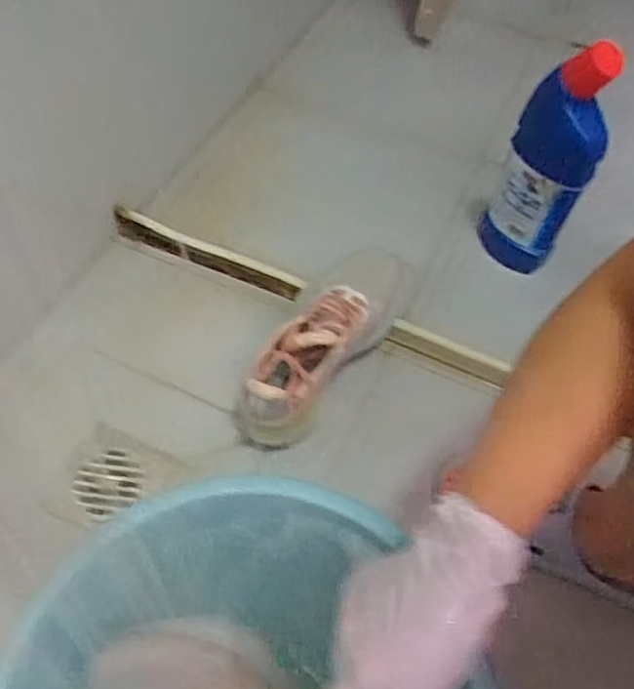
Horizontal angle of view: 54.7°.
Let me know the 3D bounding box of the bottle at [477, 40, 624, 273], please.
[{"bbox_3d":[0.264,-0.202,0.706,0.095,0.266,0.055,29,58,14],"label":"bottle"}]

